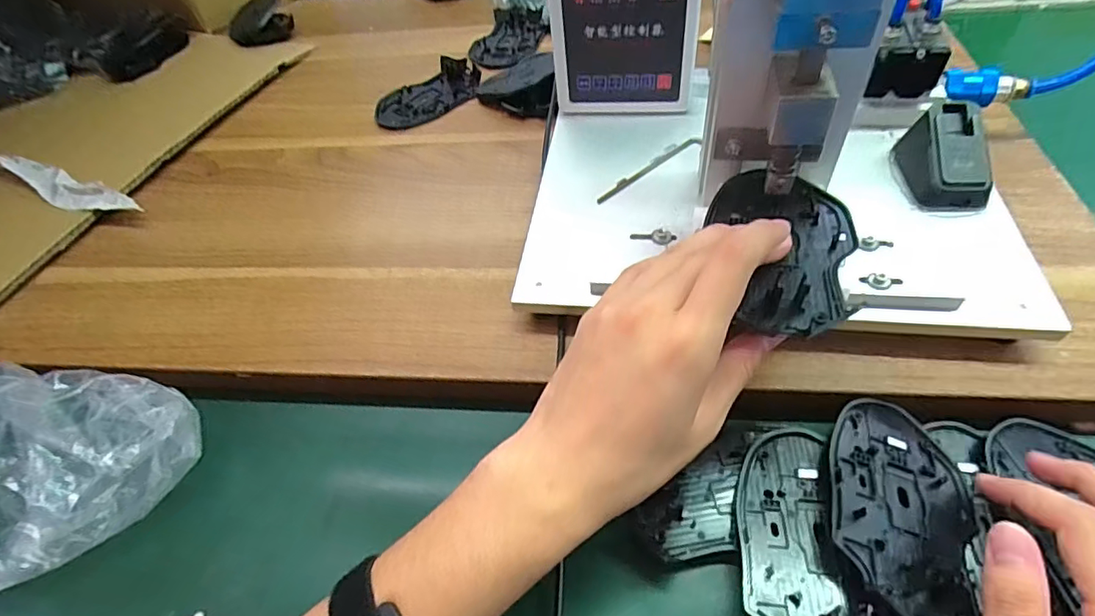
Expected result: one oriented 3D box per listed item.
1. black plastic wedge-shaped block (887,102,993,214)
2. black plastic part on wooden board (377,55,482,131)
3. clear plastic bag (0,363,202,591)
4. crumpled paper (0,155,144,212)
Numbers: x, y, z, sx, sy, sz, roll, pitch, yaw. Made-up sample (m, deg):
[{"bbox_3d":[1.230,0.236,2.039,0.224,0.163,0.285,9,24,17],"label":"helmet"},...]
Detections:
[{"bbox_3d":[0.256,-0.099,0.350,0.041,0.038,0.066,-6,51,5],"label":"black plastic wedge-shaped block"},{"bbox_3d":[-0.120,-0.216,0.550,0.116,0.012,0.068,-39,57,-21],"label":"black plastic part on wooden board"},{"bbox_3d":[-0.287,0.093,0.315,0.117,0.070,0.123,7,52,13],"label":"clear plastic bag"},{"bbox_3d":[-0.441,-0.109,0.492,0.174,0.019,0.034,17,56,20],"label":"crumpled paper"}]

